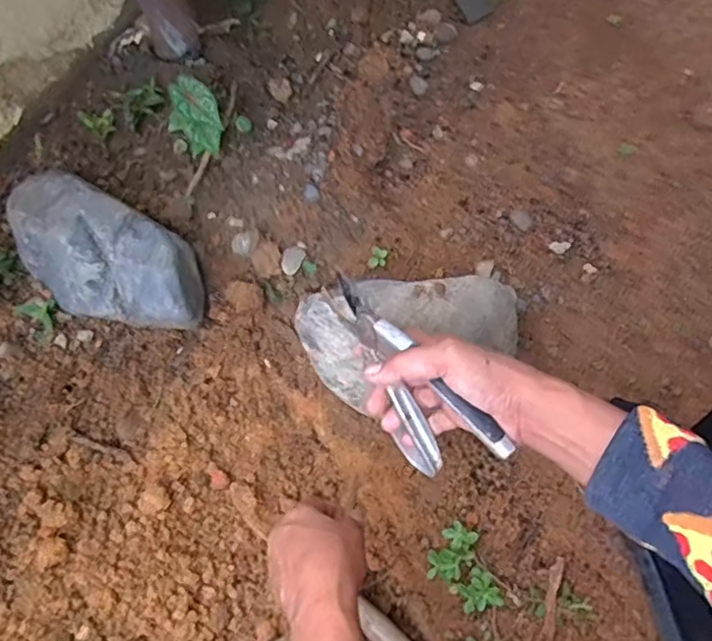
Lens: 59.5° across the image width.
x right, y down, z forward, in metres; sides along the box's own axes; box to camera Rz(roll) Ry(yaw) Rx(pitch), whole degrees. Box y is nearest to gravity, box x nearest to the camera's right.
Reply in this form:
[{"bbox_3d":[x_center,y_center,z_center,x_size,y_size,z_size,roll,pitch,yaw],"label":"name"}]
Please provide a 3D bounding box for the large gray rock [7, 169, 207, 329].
[{"bbox_3d":[-0.253,-0.065,0.618,0.223,0.093,0.105,23,68,9],"label":"large gray rock"}]

